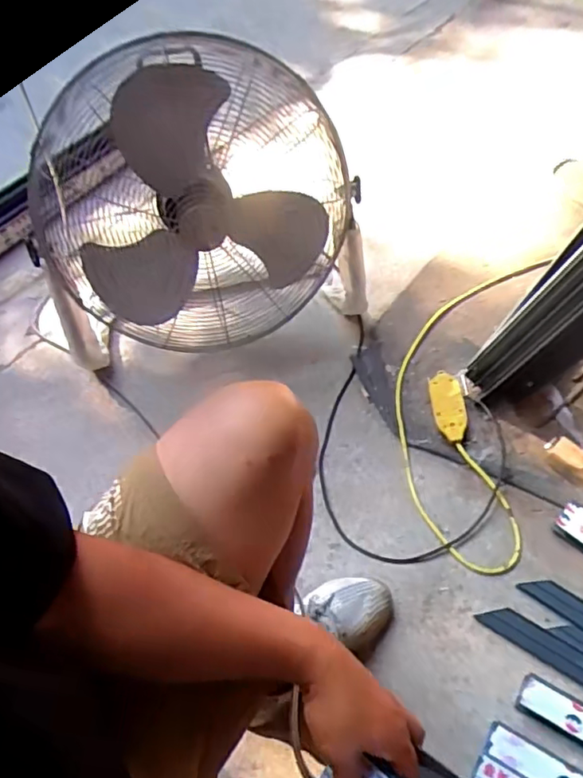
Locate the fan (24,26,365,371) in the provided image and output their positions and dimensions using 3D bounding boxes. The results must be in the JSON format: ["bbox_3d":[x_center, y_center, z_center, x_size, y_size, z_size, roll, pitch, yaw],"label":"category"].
[{"bbox_3d":[-0.185,-0.341,1.110,0.596,0.496,0.292,-13,56,-6],"label":"fan"}]

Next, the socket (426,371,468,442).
[{"bbox_3d":[0.294,0.036,1.106,0.059,0.051,0.136,-4,56,1],"label":"socket"}]

